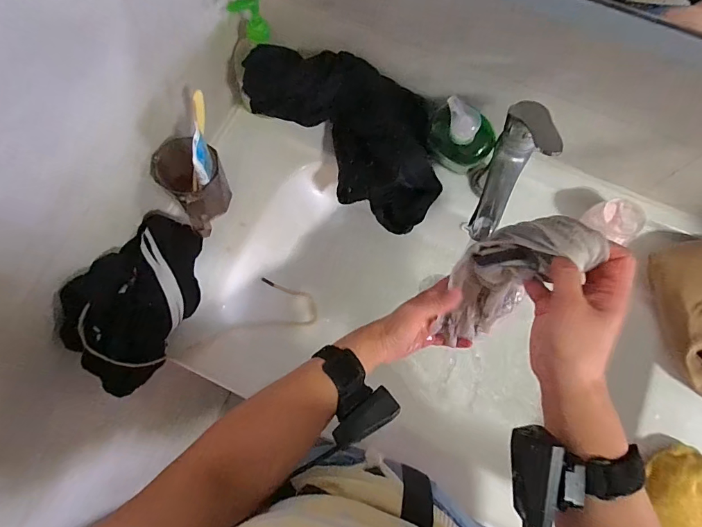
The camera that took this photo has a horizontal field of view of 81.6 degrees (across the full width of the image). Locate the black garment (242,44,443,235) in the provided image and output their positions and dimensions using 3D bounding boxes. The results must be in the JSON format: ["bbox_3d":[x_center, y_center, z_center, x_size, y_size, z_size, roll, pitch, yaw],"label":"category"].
[{"bbox_3d":[0.005,-0.179,0.560,0.276,0.138,0.145,35,77,10],"label":"black garment"}]

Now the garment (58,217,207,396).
[{"bbox_3d":[-0.263,0.043,0.499,0.112,0.069,0.208,23,75,7],"label":"garment"}]

